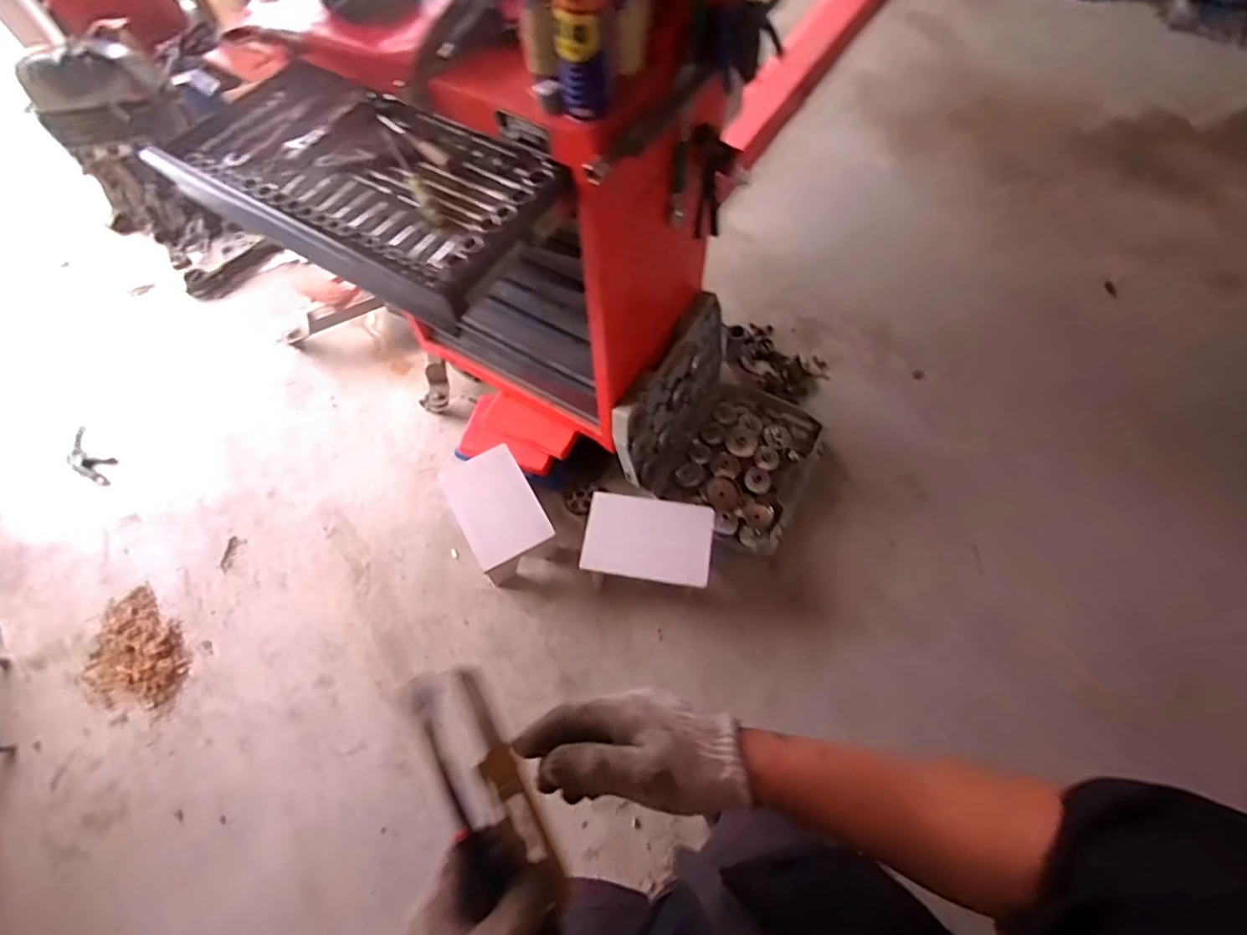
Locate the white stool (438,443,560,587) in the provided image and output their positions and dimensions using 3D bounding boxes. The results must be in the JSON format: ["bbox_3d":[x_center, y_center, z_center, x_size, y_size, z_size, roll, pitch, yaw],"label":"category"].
[{"bbox_3d":[-0.325,0.131,1.531,0.195,0.211,0.277,-28,66,-13],"label":"white stool"}]

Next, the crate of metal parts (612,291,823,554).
[{"bbox_3d":[0.302,-0.124,1.560,0.456,0.362,0.548,26,66,14],"label":"crate of metal parts"}]

